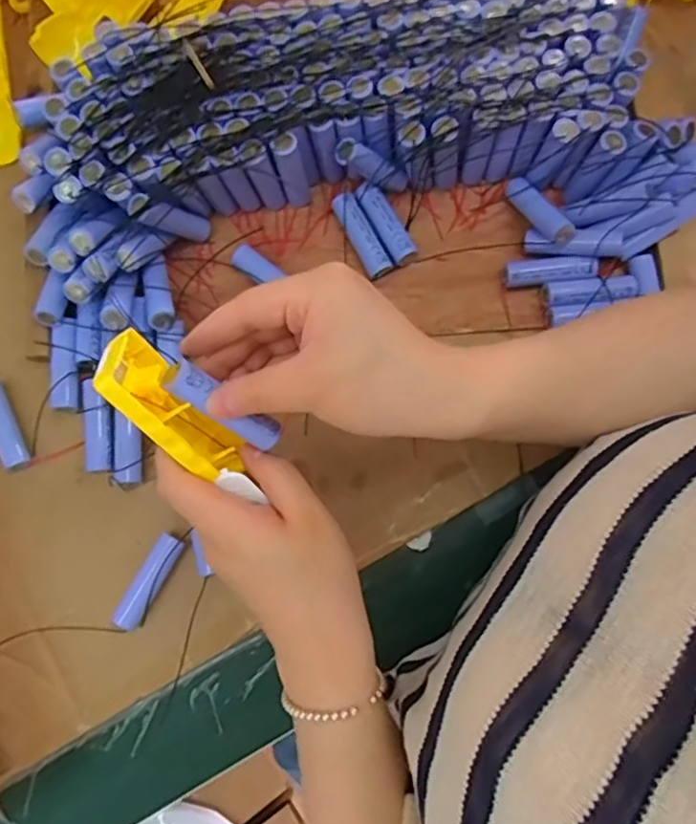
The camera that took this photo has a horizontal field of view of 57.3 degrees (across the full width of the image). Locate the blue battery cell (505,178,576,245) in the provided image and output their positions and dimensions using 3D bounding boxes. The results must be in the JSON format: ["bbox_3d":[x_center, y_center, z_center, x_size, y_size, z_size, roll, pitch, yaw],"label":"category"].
[{"bbox_3d":[0.137,-0.146,0.459,0.014,0.016,0.066,-29,60,-6],"label":"blue battery cell"}]

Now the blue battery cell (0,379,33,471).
[{"bbox_3d":[-0.241,0.007,0.444,0.017,0.015,0.068,-24,80,-6],"label":"blue battery cell"}]

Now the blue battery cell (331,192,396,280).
[{"bbox_3d":[0.009,-0.130,0.469,0.019,0.018,0.066,-29,80,-6],"label":"blue battery cell"}]

